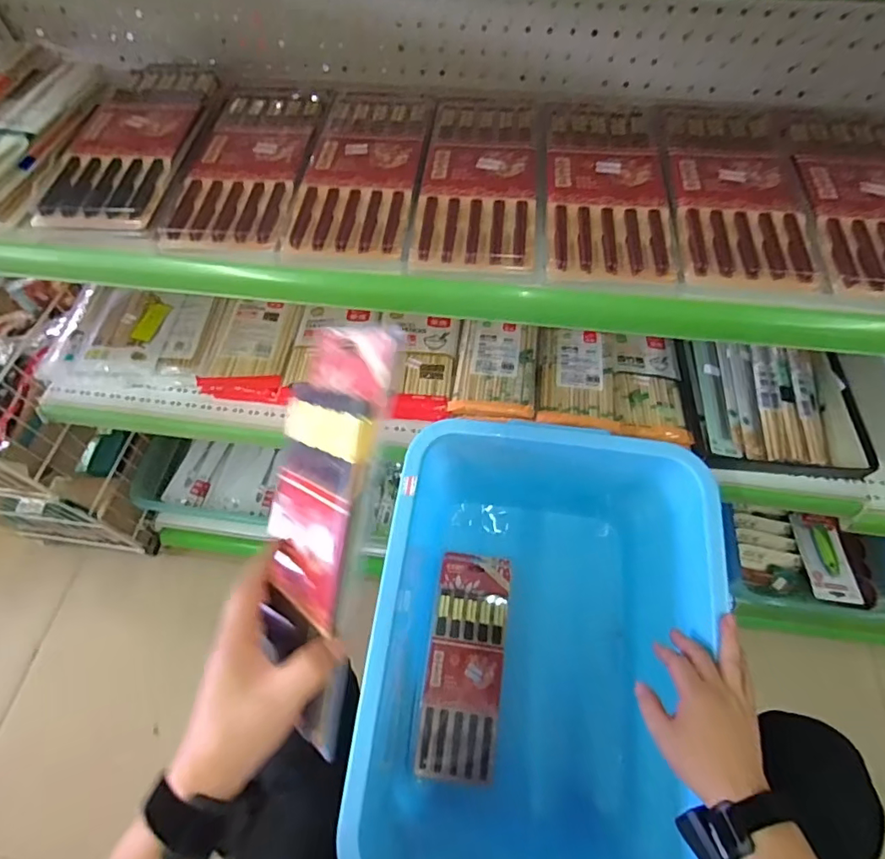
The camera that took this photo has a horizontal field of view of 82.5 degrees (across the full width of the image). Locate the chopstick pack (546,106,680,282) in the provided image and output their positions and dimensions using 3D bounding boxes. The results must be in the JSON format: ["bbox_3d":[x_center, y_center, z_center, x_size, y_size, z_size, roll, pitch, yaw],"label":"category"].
[{"bbox_3d":[0.158,-0.239,0.488,0.112,0.012,0.253,5,60,5],"label":"chopstick pack"}]

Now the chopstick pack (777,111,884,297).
[{"bbox_3d":[0.397,-0.221,0.470,0.116,0.013,0.257,6,60,5],"label":"chopstick pack"}]

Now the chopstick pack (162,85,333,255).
[{"bbox_3d":[-0.193,-0.282,0.519,0.119,0.014,0.265,2,60,3],"label":"chopstick pack"}]

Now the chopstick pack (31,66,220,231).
[{"bbox_3d":[-0.313,-0.296,0.517,0.114,0.021,0.248,2,60,3],"label":"chopstick pack"}]

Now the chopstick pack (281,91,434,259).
[{"bbox_3d":[-0.078,-0.271,0.512,0.118,0.012,0.257,3,60,3],"label":"chopstick pack"}]

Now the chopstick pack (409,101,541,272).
[{"bbox_3d":[0.039,-0.253,0.500,0.112,0.012,0.254,4,60,4],"label":"chopstick pack"}]

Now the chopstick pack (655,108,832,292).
[{"bbox_3d":[0.278,-0.234,0.483,0.122,0.015,0.251,6,60,5],"label":"chopstick pack"}]

